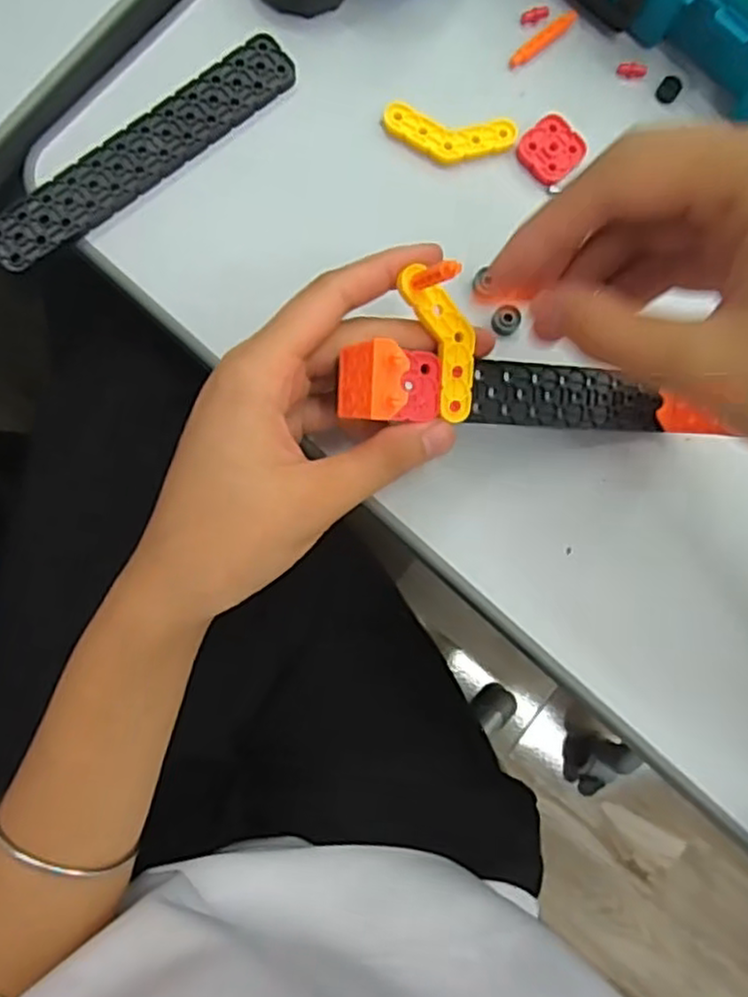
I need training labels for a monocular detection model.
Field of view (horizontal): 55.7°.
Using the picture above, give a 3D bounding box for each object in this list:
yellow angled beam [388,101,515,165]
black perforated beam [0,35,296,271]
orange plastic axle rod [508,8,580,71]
[{"bbox_3d":[0.033,-0.159,0.312,0.057,0.004,0.022,7,86,-3],"label":"yellow angled beam"},{"bbox_3d":[-0.098,-0.148,0.303,0.148,0.006,0.028,-38,89,-5],"label":"black perforated beam"},{"bbox_3d":[0.077,-0.207,0.318,0.039,0.004,0.007,-41,89,-5],"label":"orange plastic axle rod"}]

